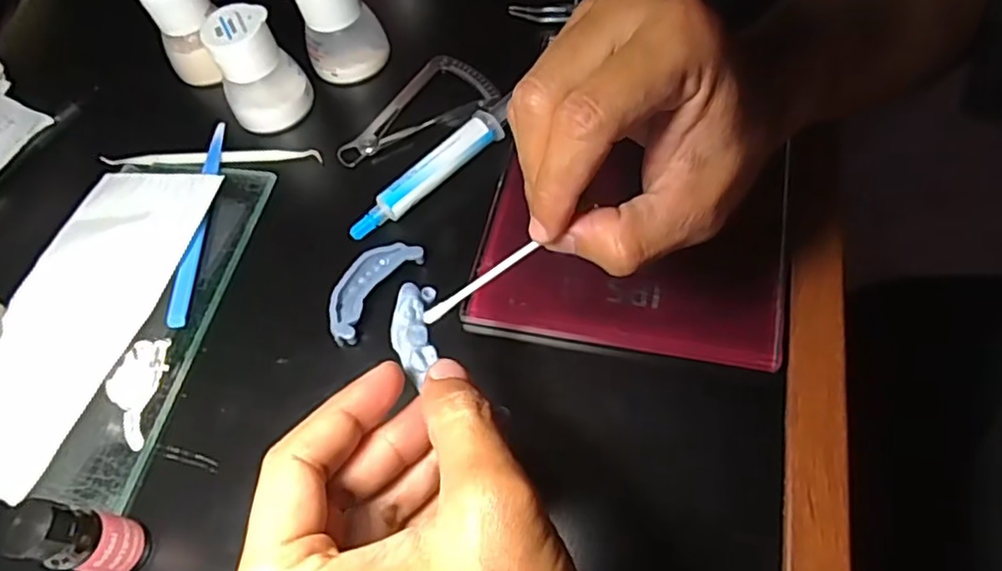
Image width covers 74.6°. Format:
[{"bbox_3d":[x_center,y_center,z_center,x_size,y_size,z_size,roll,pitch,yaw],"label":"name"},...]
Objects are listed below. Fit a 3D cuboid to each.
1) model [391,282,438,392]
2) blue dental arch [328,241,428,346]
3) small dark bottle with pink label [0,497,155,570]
[{"bbox_3d":[-0.031,0.017,0.237,0.015,0.008,0.036,-5,64,2],"label":"model"},{"bbox_3d":[-0.068,0.002,0.338,0.027,0.015,0.061,28,66,19],"label":"blue dental arch"},{"bbox_3d":[-0.167,0.101,0.263,0.023,0.059,0.025,-2,59,3],"label":"small dark bottle with pink label"}]

